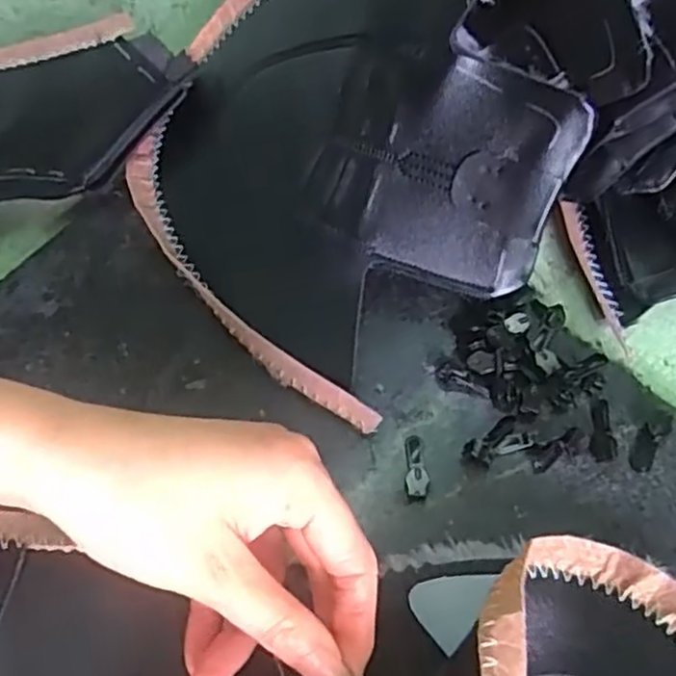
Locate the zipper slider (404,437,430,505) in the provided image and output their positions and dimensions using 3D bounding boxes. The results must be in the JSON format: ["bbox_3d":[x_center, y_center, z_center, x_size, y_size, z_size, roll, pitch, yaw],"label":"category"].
[{"bbox_3d":[0.034,0.056,0.314,0.010,0.004,0.029,-3,63,0],"label":"zipper slider"}]

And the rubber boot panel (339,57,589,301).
[{"bbox_3d":[0.049,-0.071,0.317,0.091,0.092,0.013,21,22,11],"label":"rubber boot panel"}]

